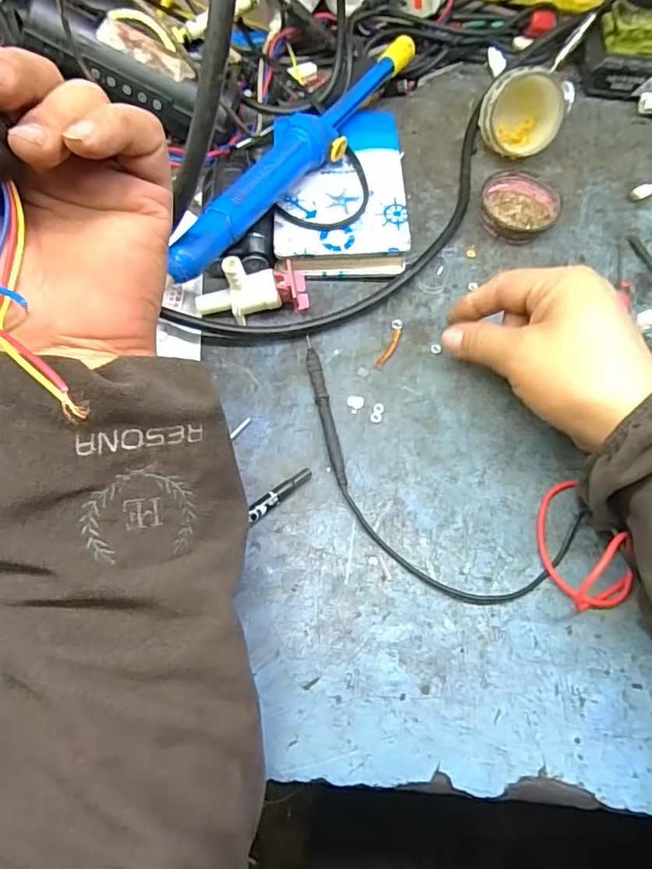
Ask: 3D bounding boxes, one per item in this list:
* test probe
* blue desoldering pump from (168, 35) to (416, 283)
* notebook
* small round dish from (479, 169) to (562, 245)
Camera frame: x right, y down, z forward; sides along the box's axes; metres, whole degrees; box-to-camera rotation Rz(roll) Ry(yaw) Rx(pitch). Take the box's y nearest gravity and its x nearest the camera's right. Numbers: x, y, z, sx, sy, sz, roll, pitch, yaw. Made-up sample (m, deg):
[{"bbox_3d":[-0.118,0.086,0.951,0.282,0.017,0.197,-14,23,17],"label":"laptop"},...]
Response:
[{"bbox_3d":[-0.001,-0.018,0.361,0.009,0.008,0.110,-10,67,-7],"label":"test probe"},{"bbox_3d":[-0.014,-0.206,0.397,0.036,0.036,0.317,33,69,12],"label":"blue desoldering pump"},{"bbox_3d":[0.012,-0.185,0.423,0.093,0.035,0.143,1,66,-2],"label":"notebook"},{"bbox_3d":[0.151,-0.179,0.434,0.060,0.017,0.060,1,66,-2],"label":"small round dish"}]

